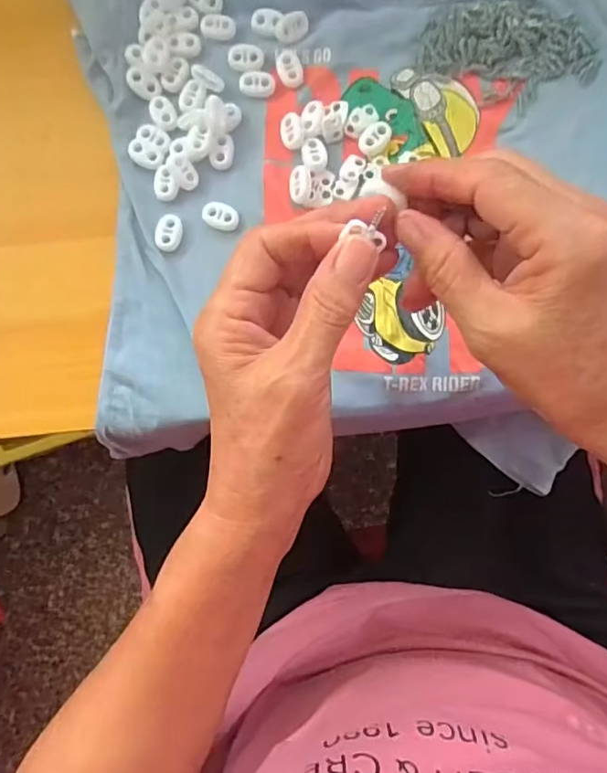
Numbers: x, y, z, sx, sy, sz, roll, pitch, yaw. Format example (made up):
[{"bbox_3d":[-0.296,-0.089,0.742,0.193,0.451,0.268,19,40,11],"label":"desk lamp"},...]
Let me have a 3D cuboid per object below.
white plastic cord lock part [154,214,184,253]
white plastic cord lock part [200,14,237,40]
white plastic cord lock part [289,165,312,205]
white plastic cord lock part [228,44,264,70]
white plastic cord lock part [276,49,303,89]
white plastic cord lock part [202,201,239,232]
[{"bbox_3d":[-0.082,-0.094,0.331,0.015,0.004,0.022,17,85,3],"label":"white plastic cord lock part"},{"bbox_3d":[-0.055,-0.230,0.345,0.022,0.004,0.015,5,84,2],"label":"white plastic cord lock part"},{"bbox_3d":[-0.002,-0.123,0.328,0.013,0.007,0.023,-1,84,1],"label":"white plastic cord lock part"},{"bbox_3d":[-0.036,-0.208,0.342,0.022,0.004,0.015,9,85,2],"label":"white plastic cord lock part"},{"bbox_3d":[-0.009,-0.200,0.340,0.015,0.005,0.023,-15,84,0],"label":"white plastic cord lock part"},{"bbox_3d":[-0.051,-0.105,0.332,0.022,0.004,0.016,21,85,3],"label":"white plastic cord lock part"}]

